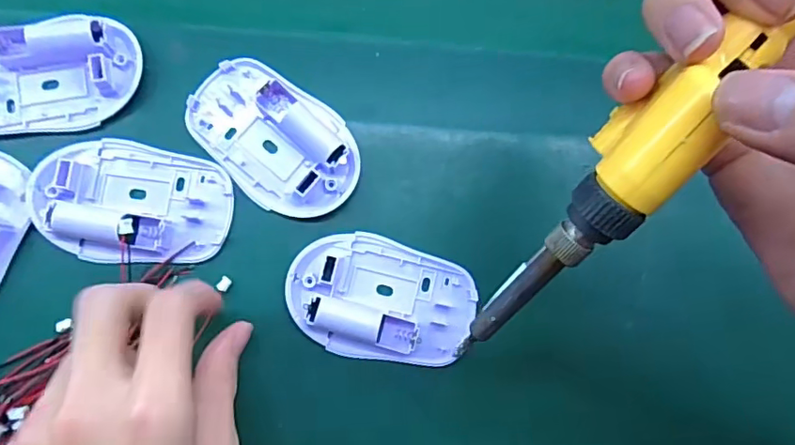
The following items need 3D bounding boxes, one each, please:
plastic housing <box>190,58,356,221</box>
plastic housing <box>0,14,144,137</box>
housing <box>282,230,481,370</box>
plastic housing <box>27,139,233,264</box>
[{"bbox_3d":[-0.065,-0.044,0.286,0.094,0.018,0.058,39,80,0],"label":"plastic housing"},{"bbox_3d":[-0.180,-0.075,0.278,0.092,0.018,0.052,-13,84,-7],"label":"plastic housing"},{"bbox_3d":[-0.007,0.040,0.280,0.094,0.017,0.060,17,81,-3],"label":"housing"},{"bbox_3d":[-0.135,-0.011,0.277,0.095,0.020,0.060,7,81,-5],"label":"plastic housing"}]

